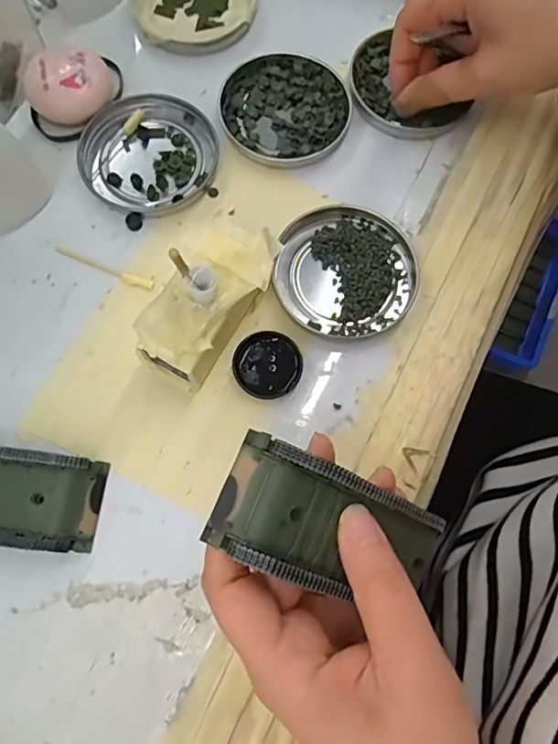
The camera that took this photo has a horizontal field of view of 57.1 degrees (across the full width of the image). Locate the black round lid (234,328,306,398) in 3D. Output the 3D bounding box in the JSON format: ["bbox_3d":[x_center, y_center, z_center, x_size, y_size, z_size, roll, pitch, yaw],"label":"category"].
[{"bbox_3d":[-0.006,-0.004,0.270,0.035,0.007,0.035,1,75,-2],"label":"black round lid"}]

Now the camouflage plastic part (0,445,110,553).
[{"bbox_3d":[-0.134,0.056,0.242,0.095,0.018,0.043,9,74,0],"label":"camouflage plastic part"}]

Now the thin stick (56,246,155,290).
[{"bbox_3d":[-0.097,-0.058,0.284,0.060,0.004,0.006,22,75,4],"label":"thin stick"}]

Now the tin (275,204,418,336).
[{"bbox_3d":[0.038,-0.057,0.286,0.077,0.007,0.073,1,75,-2],"label":"tin"}]

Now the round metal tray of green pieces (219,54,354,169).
[{"bbox_3d":[0.004,-0.162,0.313,0.077,0.009,0.075,1,75,-2],"label":"round metal tray of green pieces"}]

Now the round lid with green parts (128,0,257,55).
[{"bbox_3d":[-0.056,-0.243,0.335,0.079,0.011,0.080,1,75,-2],"label":"round lid with green parts"}]

